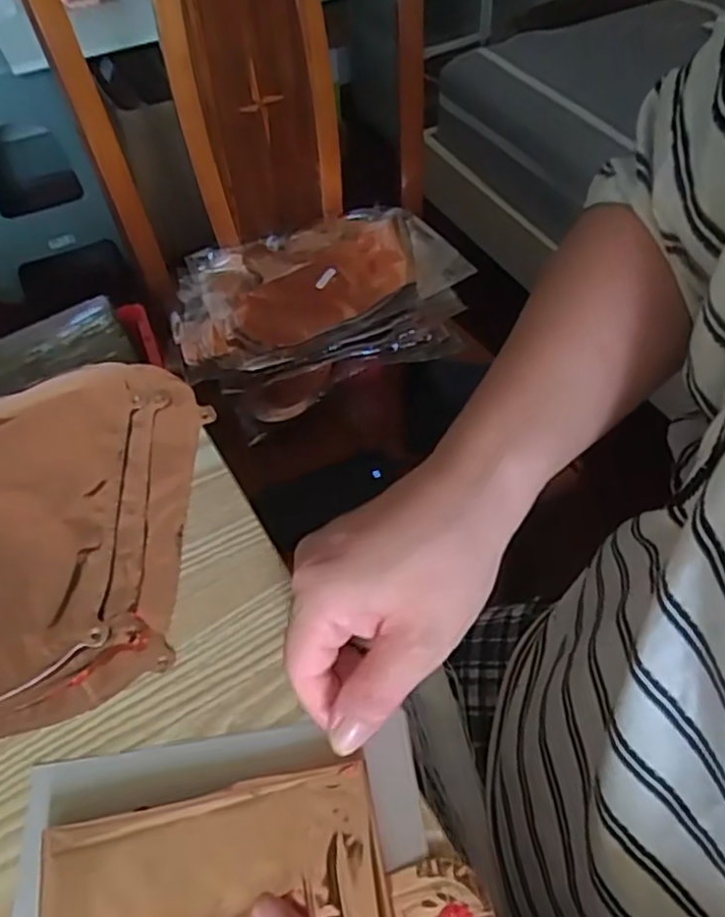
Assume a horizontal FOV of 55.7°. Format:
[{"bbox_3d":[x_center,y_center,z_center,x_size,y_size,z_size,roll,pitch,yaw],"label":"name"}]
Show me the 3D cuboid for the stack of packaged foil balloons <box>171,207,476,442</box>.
[{"bbox_3d":[-0.061,-0.189,0.833,0.345,0.065,0.266,-19,55,-12],"label":"stack of packaged foil balloons"}]

